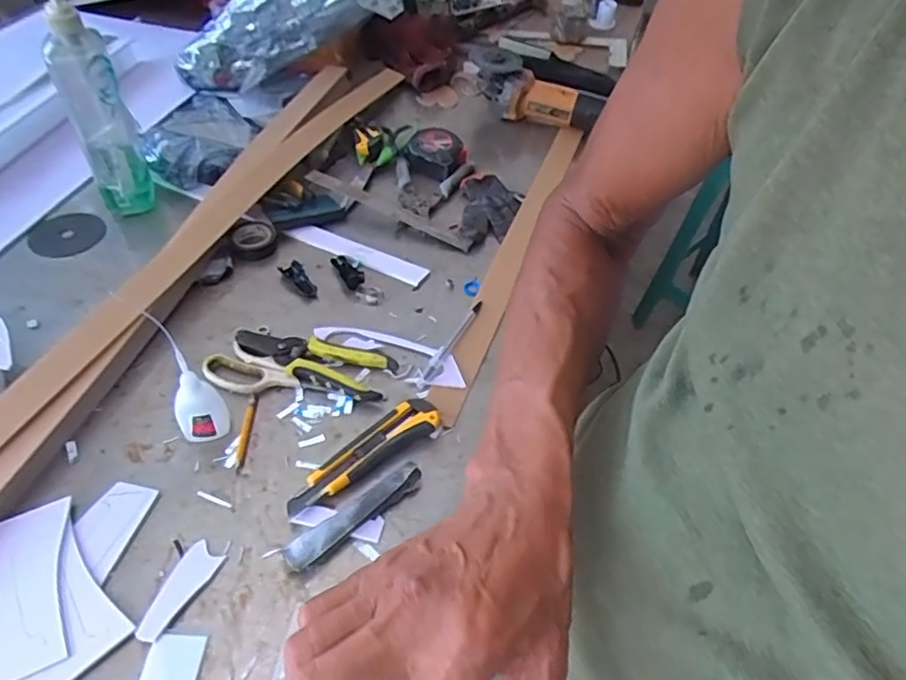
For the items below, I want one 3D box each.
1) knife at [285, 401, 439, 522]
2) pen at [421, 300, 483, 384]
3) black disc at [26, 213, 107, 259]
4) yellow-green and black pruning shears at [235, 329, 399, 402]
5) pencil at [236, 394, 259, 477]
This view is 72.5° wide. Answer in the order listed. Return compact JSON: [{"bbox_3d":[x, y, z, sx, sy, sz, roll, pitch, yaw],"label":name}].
[{"bbox_3d":[-0.085,0.106,0.580,0.162,0.018,0.037,-29,55,-27],"label":"knife"},{"bbox_3d":[0.000,-0.003,0.688,0.016,0.011,0.140,20,49,14],"label":"pen"},{"bbox_3d":[-0.495,-0.136,0.793,0.087,0.009,0.085,2,47,-2],"label":"black disc"},{"bbox_3d":[-0.148,0.020,0.653,0.166,0.023,0.059,15,48,10],"label":"yellow-green and black pruning shears"},{"bbox_3d":[-0.200,0.088,0.597,0.007,0.005,0.090,0,47,-4],"label":"pencil"}]

